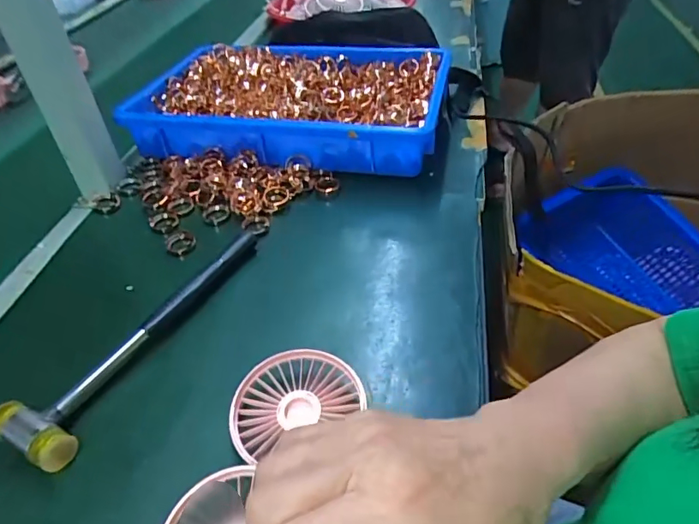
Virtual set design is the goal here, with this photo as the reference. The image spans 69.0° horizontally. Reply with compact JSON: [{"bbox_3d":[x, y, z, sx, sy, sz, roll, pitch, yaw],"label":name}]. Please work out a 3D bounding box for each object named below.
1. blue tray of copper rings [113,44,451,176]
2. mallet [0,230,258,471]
[{"bbox_3d":[-0.070,-0.202,0.637,0.350,0.064,0.235,5,42,12],"label":"blue tray of copper rings"},{"bbox_3d":[-0.160,0.048,0.403,0.064,0.021,0.237,16,45,23],"label":"mallet"}]

